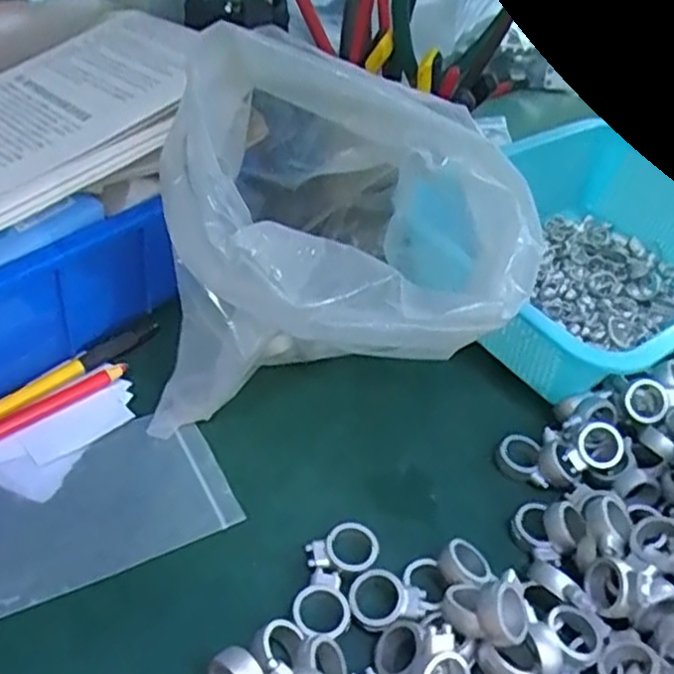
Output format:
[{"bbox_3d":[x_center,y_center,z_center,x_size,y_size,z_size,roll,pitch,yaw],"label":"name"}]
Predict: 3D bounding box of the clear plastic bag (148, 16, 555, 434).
[{"bbox_3d":[-0.011,-0.045,0.359,0.164,0.180,0.161,-3,45,-15],"label":"clear plastic bag"}]

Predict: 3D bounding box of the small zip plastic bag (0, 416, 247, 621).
[{"bbox_3d":[-0.118,0.082,0.337,0.123,0.005,0.077,-17,50,-26],"label":"small zip plastic bag"}]

